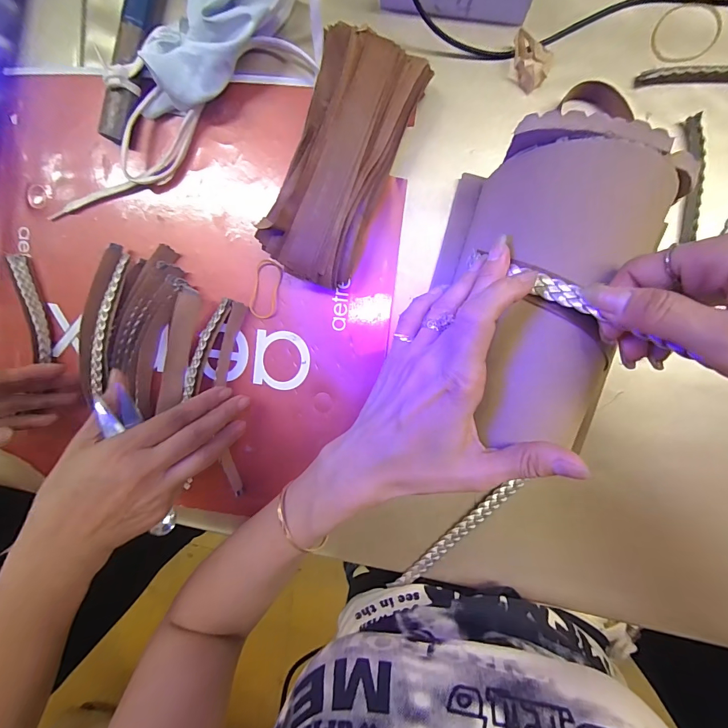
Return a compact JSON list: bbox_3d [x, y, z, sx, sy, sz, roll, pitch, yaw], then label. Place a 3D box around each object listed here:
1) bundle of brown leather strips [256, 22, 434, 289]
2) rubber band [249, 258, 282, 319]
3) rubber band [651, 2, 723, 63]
[{"bbox_3d":[-0.018,-0.160,0.298,0.077,0.046,0.179,25,99,4],"label":"bundle of brown leather strips"},{"bbox_3d":[-0.091,-0.069,0.336,0.025,0.004,0.054,13,98,5],"label":"rubber band"},{"bbox_3d":[0.252,-0.260,0.284,0.048,0.004,0.043,-20,94,9],"label":"rubber band"}]

